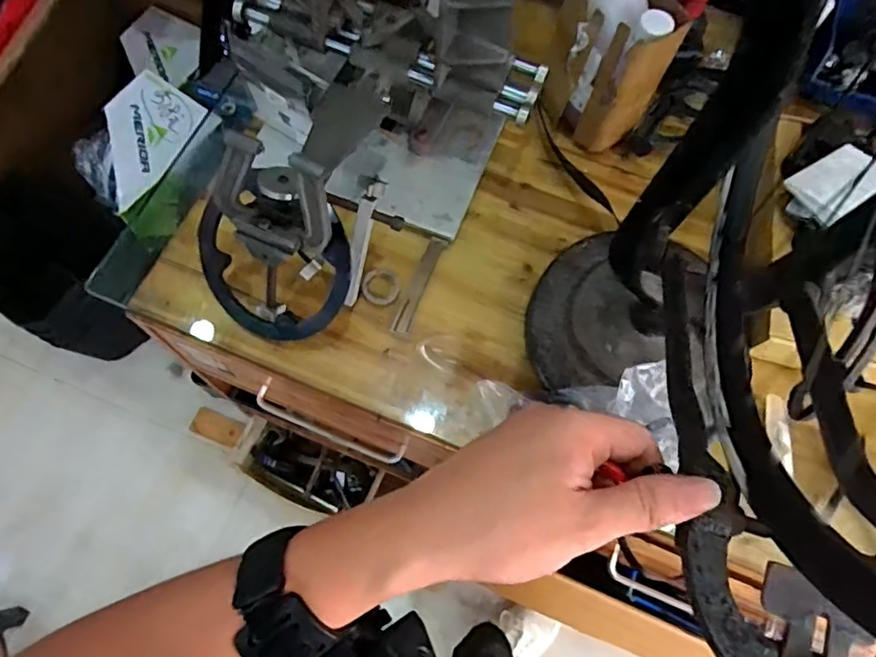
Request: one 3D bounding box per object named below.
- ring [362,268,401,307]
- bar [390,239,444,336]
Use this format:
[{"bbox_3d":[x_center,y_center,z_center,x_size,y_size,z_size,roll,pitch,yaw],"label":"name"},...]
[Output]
[{"bbox_3d":[-0.066,-0.049,0.674,0.043,0.011,0.045,1,69,-2],"label":"ring"},{"bbox_3d":[-0.023,-0.051,0.682,0.021,0.006,0.126,19,69,5],"label":"bar"}]

